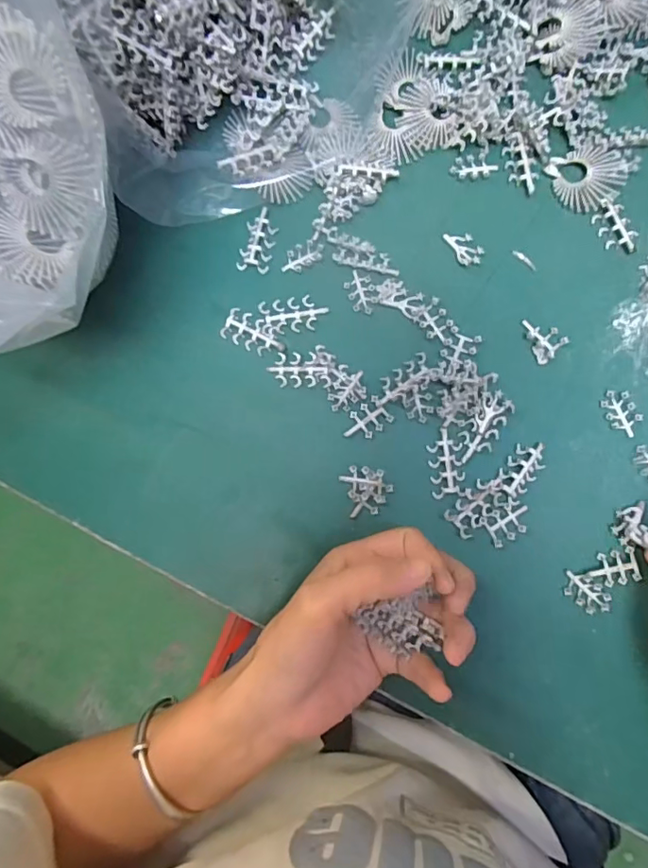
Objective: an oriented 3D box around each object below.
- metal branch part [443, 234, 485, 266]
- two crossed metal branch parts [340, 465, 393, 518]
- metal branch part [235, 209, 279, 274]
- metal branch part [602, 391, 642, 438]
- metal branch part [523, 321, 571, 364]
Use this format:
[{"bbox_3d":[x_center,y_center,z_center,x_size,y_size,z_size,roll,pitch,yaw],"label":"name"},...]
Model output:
[{"bbox_3d":[0.087,-0.115,0.324,0.016,0.004,0.025,-30,84,0],"label":"metal branch part"},{"bbox_3d":[0.025,0.032,0.307,0.026,0.012,0.029,-20,84,1],"label":"two crossed metal branch parts"},{"bbox_3d":[-0.041,-0.121,0.328,0.019,0.005,0.039,12,86,4],"label":"metal branch part"},{"bbox_3d":[0.176,-0.012,0.310,0.017,0.004,0.029,-31,84,0],"label":"metal branch part"},{"bbox_3d":[0.131,-0.058,0.317,0.022,0.005,0.027,-38,84,-1],"label":"metal branch part"}]

